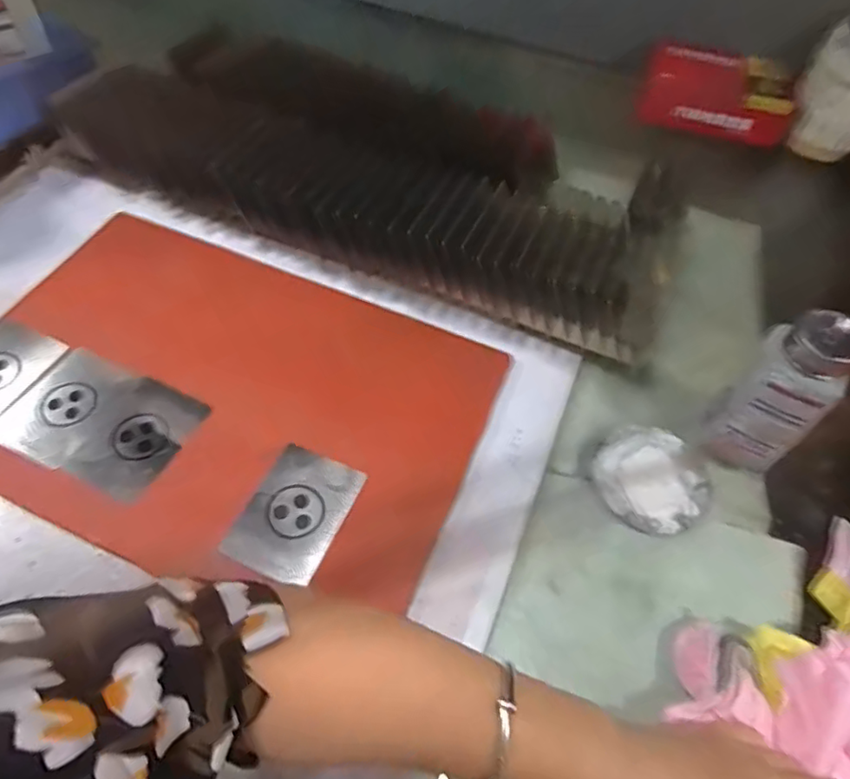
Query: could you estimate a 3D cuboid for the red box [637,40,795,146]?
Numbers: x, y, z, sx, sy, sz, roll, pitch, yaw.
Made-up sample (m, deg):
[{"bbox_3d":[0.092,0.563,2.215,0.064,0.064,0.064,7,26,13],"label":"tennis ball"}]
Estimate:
[{"bbox_3d":[0.339,-0.351,0.690,0.162,0.056,0.086,14,56,5],"label":"red box"}]

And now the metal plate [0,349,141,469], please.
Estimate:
[{"bbox_3d":[-0.261,0.012,0.426,0.062,0.006,0.085,24,58,11],"label":"metal plate"}]

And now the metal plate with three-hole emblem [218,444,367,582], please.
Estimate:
[{"bbox_3d":[-0.086,0.082,0.391,0.060,0.006,0.087,23,58,11],"label":"metal plate with three-hole emblem"}]

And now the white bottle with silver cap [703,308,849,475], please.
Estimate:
[{"bbox_3d":[0.236,0.006,0.402,0.050,0.132,0.046,25,58,12],"label":"white bottle with silver cap"}]

